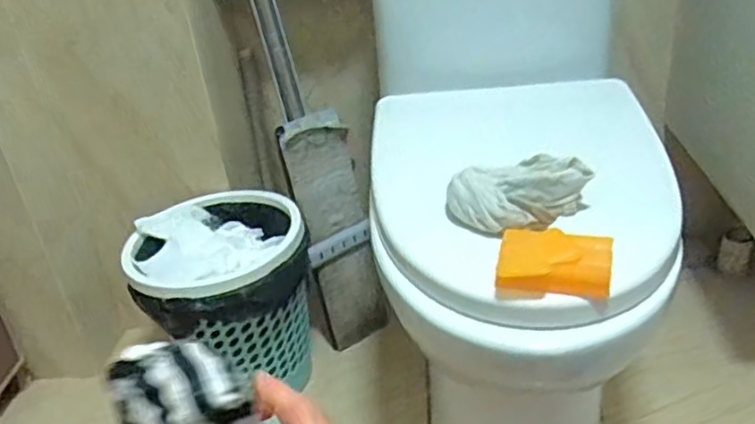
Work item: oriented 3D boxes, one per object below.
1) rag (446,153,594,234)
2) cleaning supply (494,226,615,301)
[{"bbox_3d":[0.144,-0.021,0.710,0.125,0.050,0.101,18,38,35],"label":"rag"},{"bbox_3d":[0.161,0.046,0.615,0.100,0.036,0.058,3,31,16],"label":"cleaning supply"}]

